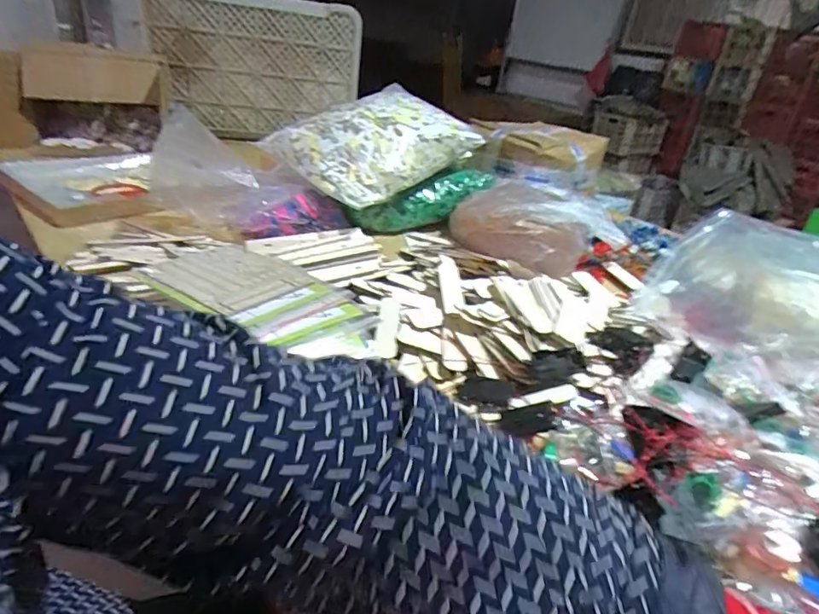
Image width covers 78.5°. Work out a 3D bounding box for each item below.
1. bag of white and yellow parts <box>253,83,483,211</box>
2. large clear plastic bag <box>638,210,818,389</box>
[{"bbox_3d":[-0.066,-0.319,0.977,0.324,0.157,0.237,-19,38,-39],"label":"bag of white and yellow parts"},{"bbox_3d":[0.548,0.005,0.686,0.219,0.143,0.388,-16,36,-36],"label":"large clear plastic bag"}]

